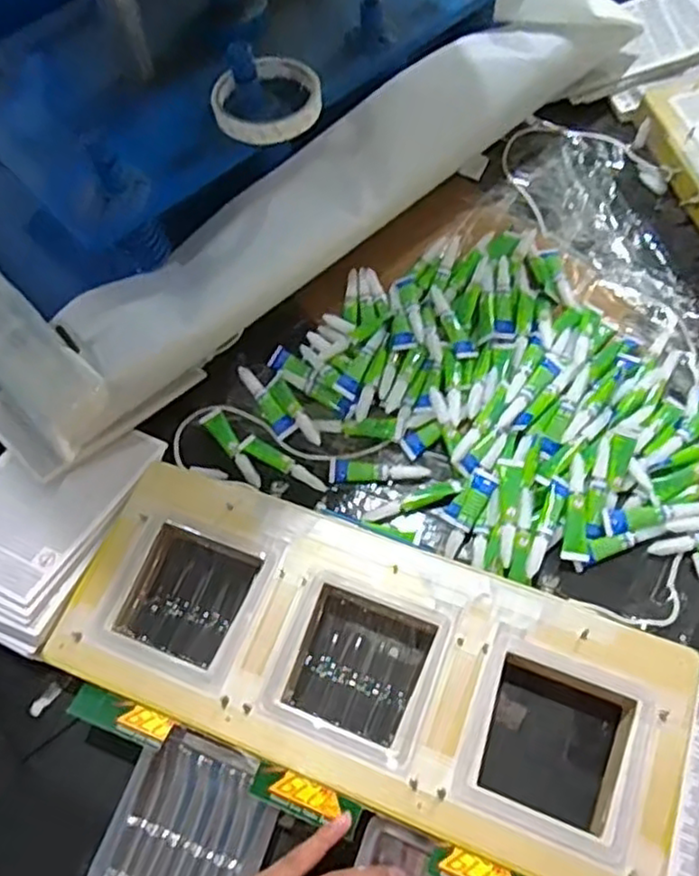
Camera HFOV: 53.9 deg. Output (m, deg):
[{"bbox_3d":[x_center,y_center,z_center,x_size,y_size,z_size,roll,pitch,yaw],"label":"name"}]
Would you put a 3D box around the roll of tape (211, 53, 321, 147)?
[{"bbox_3d":[-0.068,-0.279,0.570,0.086,0.025,0.086,-1,62,3],"label":"roll of tape"}]

